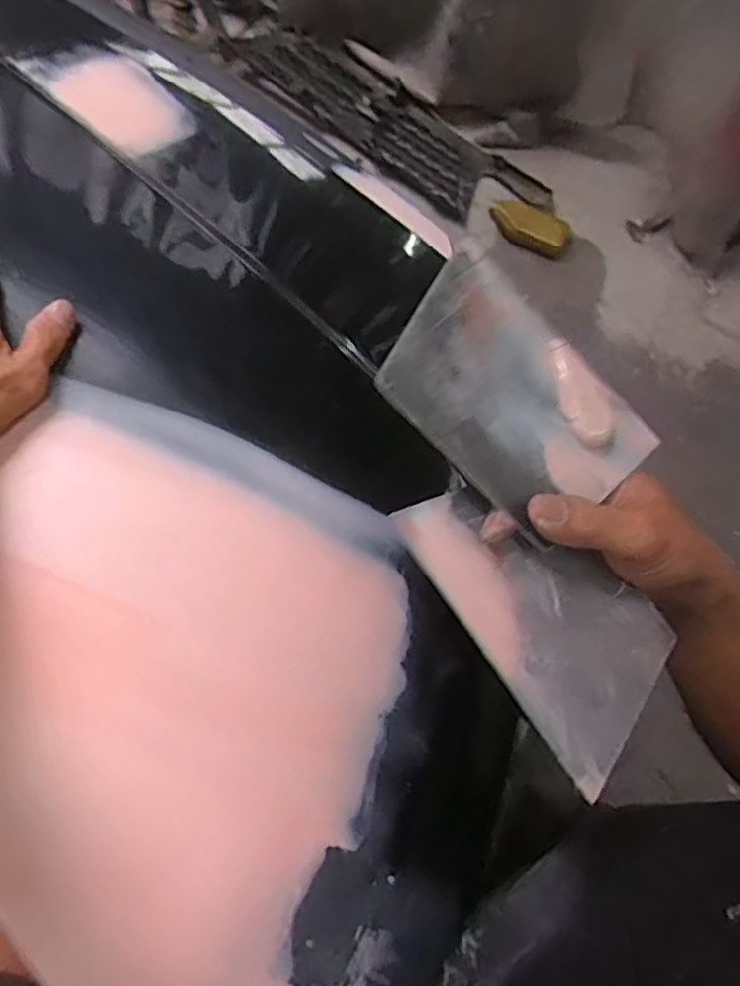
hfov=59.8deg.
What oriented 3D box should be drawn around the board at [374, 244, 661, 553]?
[{"bbox_3d":[0.070,-0.045,0.309,0.131,0.007,0.095,46,70,-5],"label":"board"}]

